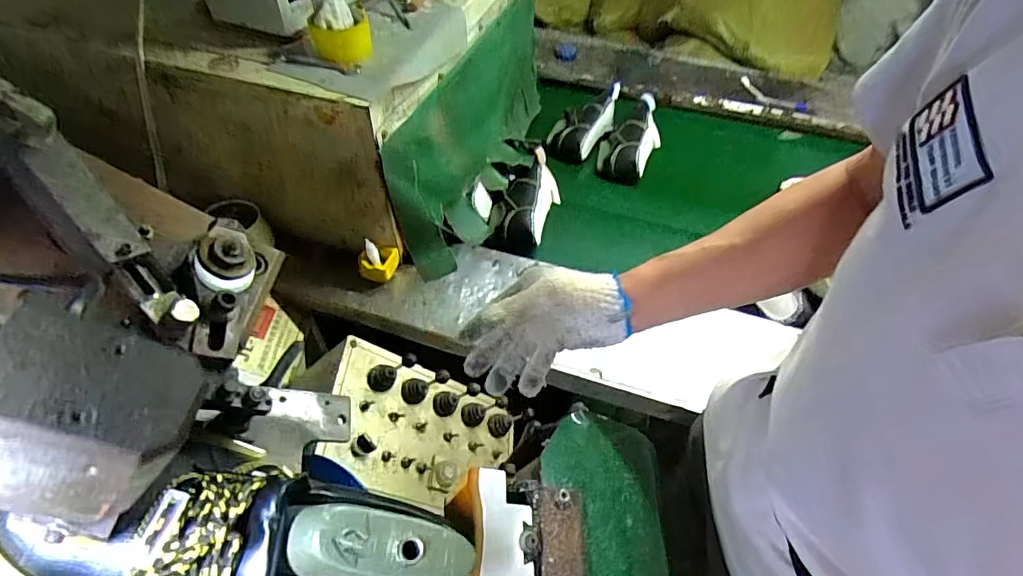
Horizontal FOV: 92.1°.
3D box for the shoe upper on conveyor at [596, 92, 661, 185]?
[{"bbox_3d":[0.323,-0.412,1.288,0.132,0.076,0.321,25,69,15],"label":"shoe upper on conveyor"}]

